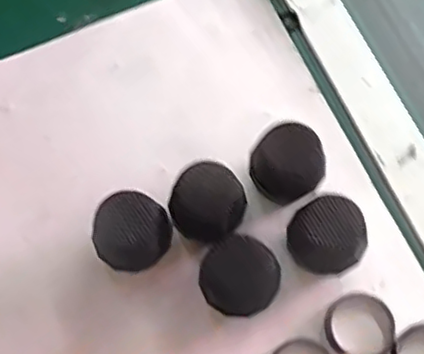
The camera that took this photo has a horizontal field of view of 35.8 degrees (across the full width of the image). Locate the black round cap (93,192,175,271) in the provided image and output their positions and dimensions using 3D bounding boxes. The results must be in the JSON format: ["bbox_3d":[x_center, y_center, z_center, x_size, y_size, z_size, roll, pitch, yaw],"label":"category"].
[{"bbox_3d":[-0.049,0.037,0.414,0.043,0.054,0.046,0,69,1],"label":"black round cap"}]

